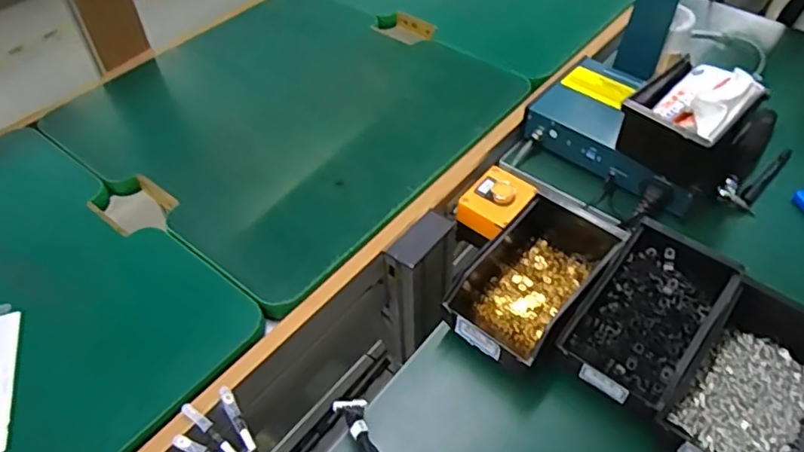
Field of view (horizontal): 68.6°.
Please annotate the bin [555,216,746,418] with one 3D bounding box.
[{"bbox_3d":[0.238,0.083,0.567,0.104,0.049,0.181,32,56,26],"label":"bin"}]

